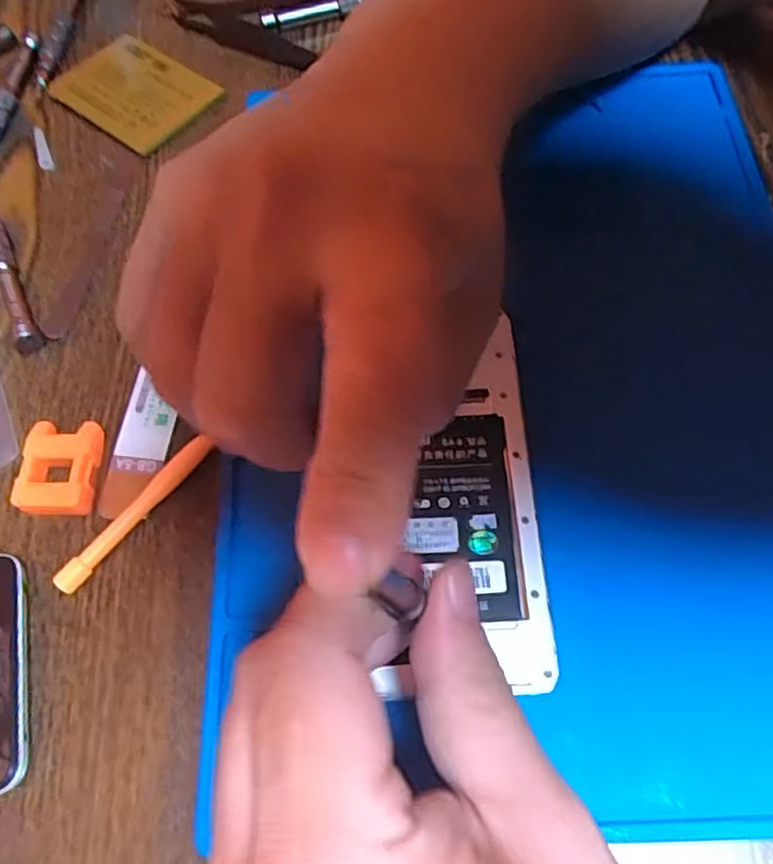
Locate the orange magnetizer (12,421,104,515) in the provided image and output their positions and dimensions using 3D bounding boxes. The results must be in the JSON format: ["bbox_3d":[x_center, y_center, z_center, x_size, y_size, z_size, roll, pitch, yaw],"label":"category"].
[{"bbox_3d":[-0.120,0.014,0.248,0.027,0.013,0.035,1,65,3],"label":"orange magnetizer"}]

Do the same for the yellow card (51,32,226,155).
[{"bbox_3d":[-0.127,-0.172,0.336,0.078,0.006,0.052,37,73,16],"label":"yellow card"}]

